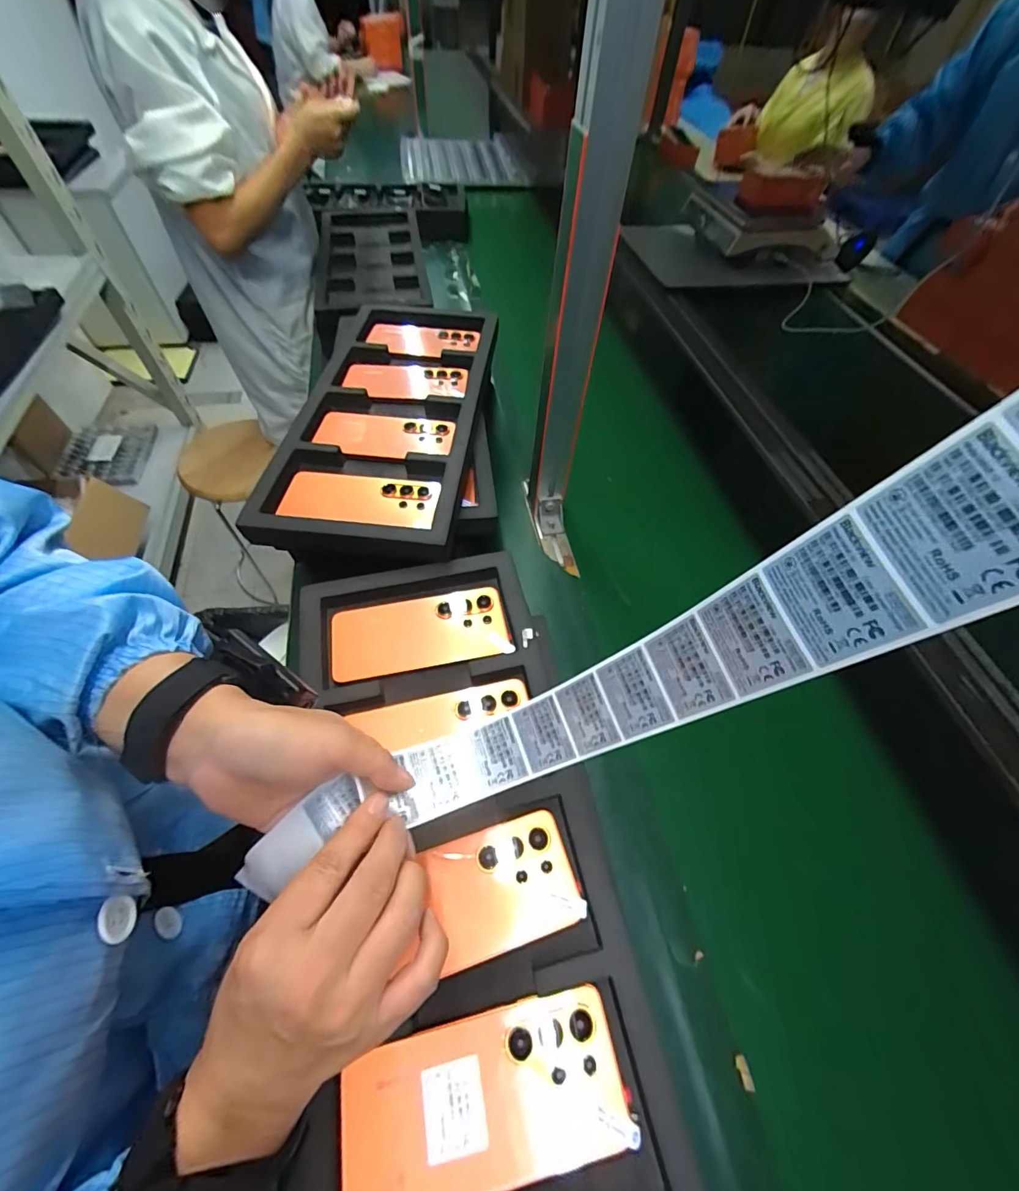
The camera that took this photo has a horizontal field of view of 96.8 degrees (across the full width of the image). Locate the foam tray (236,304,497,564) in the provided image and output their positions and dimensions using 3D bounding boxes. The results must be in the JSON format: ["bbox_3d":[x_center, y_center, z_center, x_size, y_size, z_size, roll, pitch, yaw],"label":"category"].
[{"bbox_3d":[-0.153,-0.247,0.608,0.241,0.050,0.504,5,57,0],"label":"foam tray"}]

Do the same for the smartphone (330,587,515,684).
[{"bbox_3d":[-0.090,0.037,0.457,0.172,0.013,0.078,-7,58,-8],"label":"smartphone"}]

